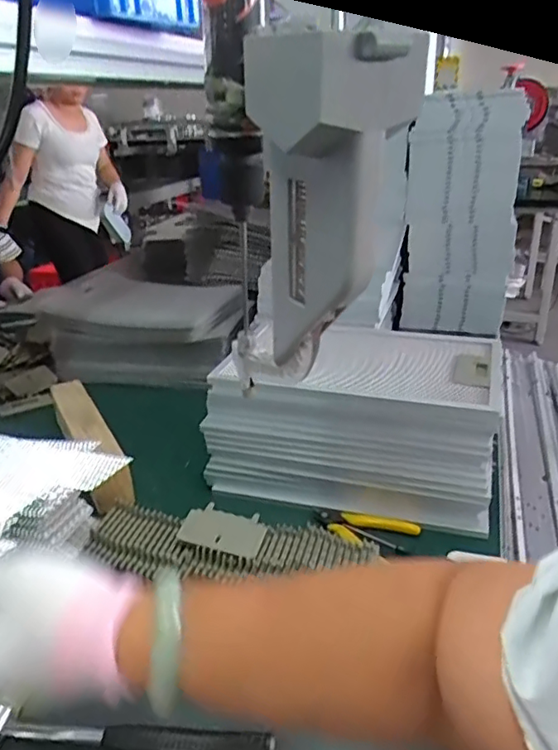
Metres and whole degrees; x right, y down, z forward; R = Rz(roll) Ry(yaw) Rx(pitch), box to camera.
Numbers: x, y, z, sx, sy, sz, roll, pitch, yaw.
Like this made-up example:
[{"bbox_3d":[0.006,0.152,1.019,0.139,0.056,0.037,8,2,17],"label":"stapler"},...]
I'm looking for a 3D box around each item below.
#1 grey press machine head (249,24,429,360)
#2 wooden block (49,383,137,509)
[{"bbox_3d":[0.017,-0.081,0.285,0.052,0.163,0.082,-13,49,-21],"label":"grey press machine head"},{"bbox_3d":[-0.264,0.086,0.805,0.059,0.054,0.281,-15,27,-26],"label":"wooden block"}]

